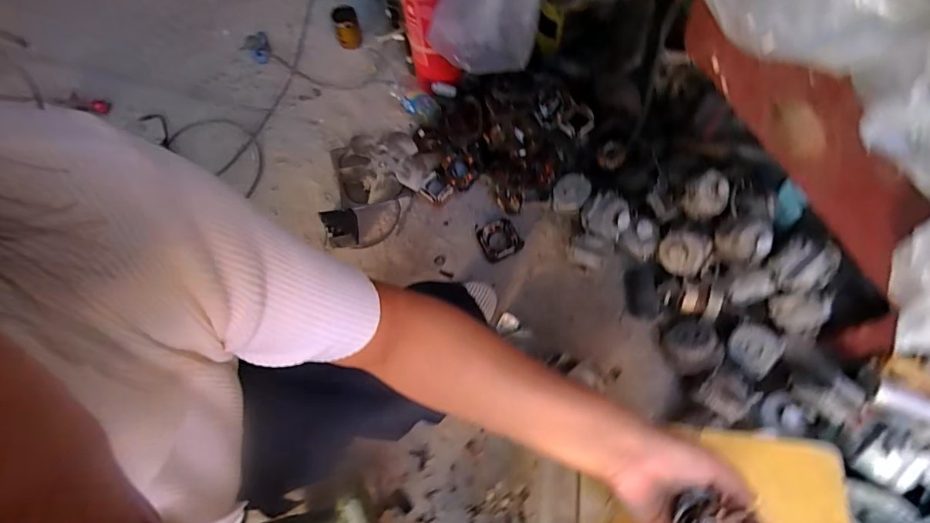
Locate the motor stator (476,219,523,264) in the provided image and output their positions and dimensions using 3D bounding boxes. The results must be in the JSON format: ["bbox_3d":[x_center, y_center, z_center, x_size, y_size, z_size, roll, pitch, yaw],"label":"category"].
[{"bbox_3d":[0.077,-0.049,0.974,0.086,0.034,0.083,-22,68,-8],"label":"motor stator"}]

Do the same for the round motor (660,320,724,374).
[{"bbox_3d":[0.425,0.160,0.846,0.081,0.081,0.097,-6,67,-1],"label":"round motor"}]

